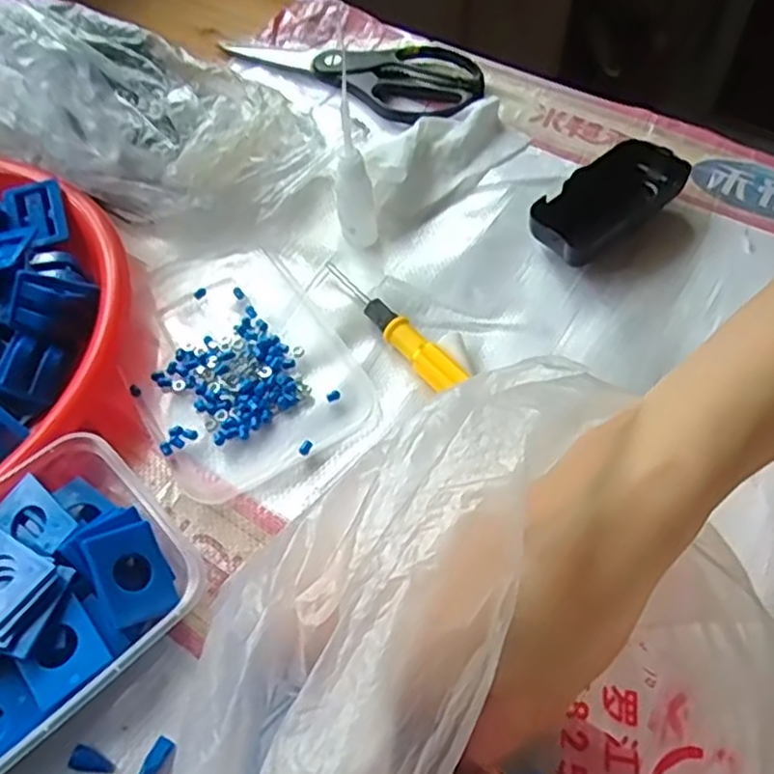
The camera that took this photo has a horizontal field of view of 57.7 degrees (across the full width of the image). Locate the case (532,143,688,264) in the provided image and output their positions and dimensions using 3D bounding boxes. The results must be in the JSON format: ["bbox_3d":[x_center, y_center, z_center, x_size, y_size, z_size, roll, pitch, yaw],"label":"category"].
[{"bbox_3d":[0.139,-0.118,0.448,0.111,0.024,0.048,-37,62,-20],"label":"case"}]

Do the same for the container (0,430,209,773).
[{"bbox_3d":[-0.179,0.106,0.310,0.176,0.039,0.130,-39,62,-20],"label":"container"}]

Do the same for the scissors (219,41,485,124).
[{"bbox_3d":[-0.024,-0.261,0.560,0.211,0.011,0.095,26,62,19],"label":"scissors"}]

